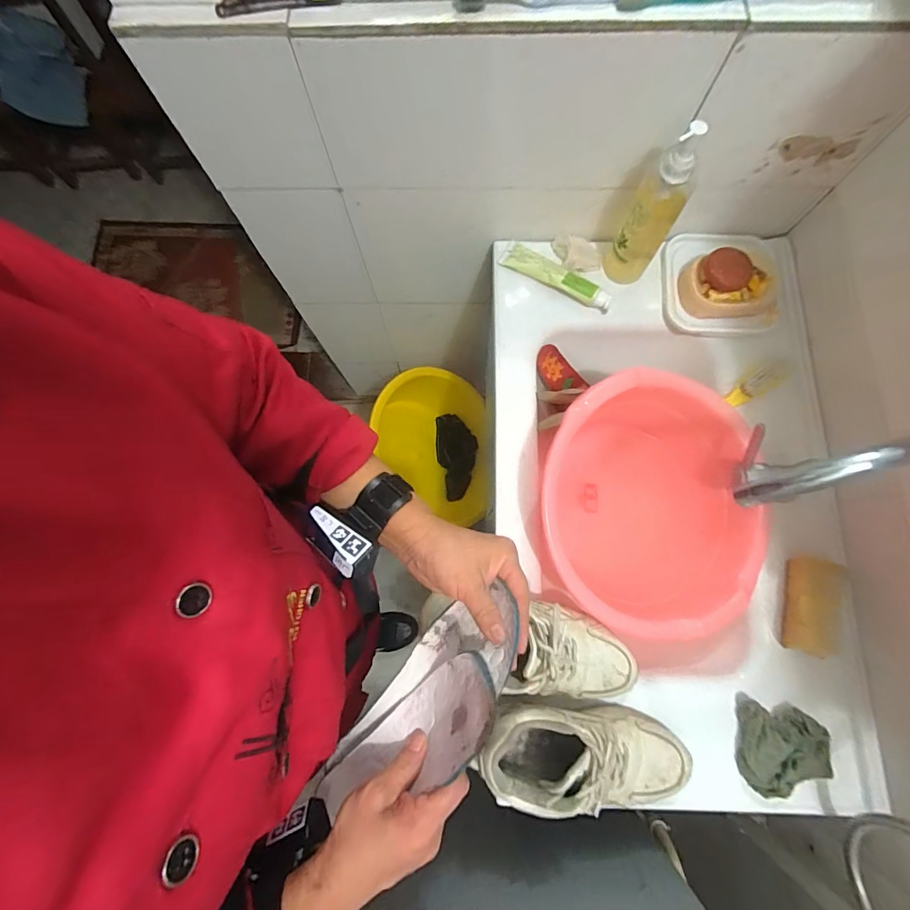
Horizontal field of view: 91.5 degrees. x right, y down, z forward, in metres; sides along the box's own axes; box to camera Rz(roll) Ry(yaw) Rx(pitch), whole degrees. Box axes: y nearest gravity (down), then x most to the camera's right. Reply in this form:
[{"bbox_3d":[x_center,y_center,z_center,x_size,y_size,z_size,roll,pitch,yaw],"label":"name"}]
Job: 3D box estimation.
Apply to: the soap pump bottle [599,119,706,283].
[{"bbox_3d":[0.270,-0.332,0.603,0.068,0.224,0.056,25,79,6],"label":"soap pump bottle"}]

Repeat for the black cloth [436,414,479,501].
[{"bbox_3d":[0.007,0.004,1.160,0.106,0.056,0.218,-6,91,-1],"label":"black cloth"}]

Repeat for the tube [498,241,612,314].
[{"bbox_3d":[0.159,-0.283,0.700,0.188,0.029,0.043,31,80,7],"label":"tube"}]

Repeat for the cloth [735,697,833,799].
[{"bbox_3d":[0.407,0.366,0.546,0.106,0.037,0.105,8,77,3],"label":"cloth"}]

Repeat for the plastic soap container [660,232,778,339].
[{"bbox_3d":[0.416,-0.270,0.678,0.173,0.057,0.165,3,77,2],"label":"plastic soap container"}]

